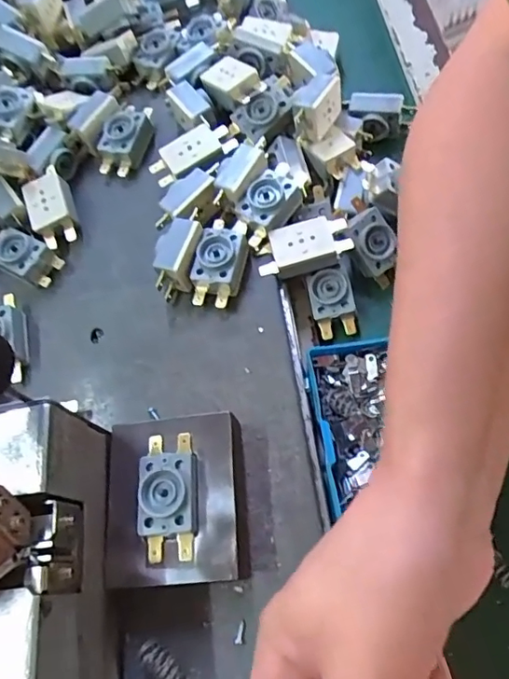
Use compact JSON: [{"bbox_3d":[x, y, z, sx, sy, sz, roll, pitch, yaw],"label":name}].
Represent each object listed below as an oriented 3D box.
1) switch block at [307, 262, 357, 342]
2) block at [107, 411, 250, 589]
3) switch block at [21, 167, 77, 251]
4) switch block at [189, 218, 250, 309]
[{"bbox_3d":[0.050,-0.024,0.341,0.027,0.015,0.044,-11,82,9],"label":"switch block"},{"bbox_3d":[-0.039,0.081,0.270,0.069,0.023,0.079,-7,65,6],"label":"block"},{"bbox_3d":[-0.142,-0.093,0.370,0.029,0.020,0.052,-21,64,0],"label":"switch block"},{"bbox_3d":[-0.021,-0.048,0.329,0.032,0.022,0.056,1,66,10],"label":"switch block"}]

